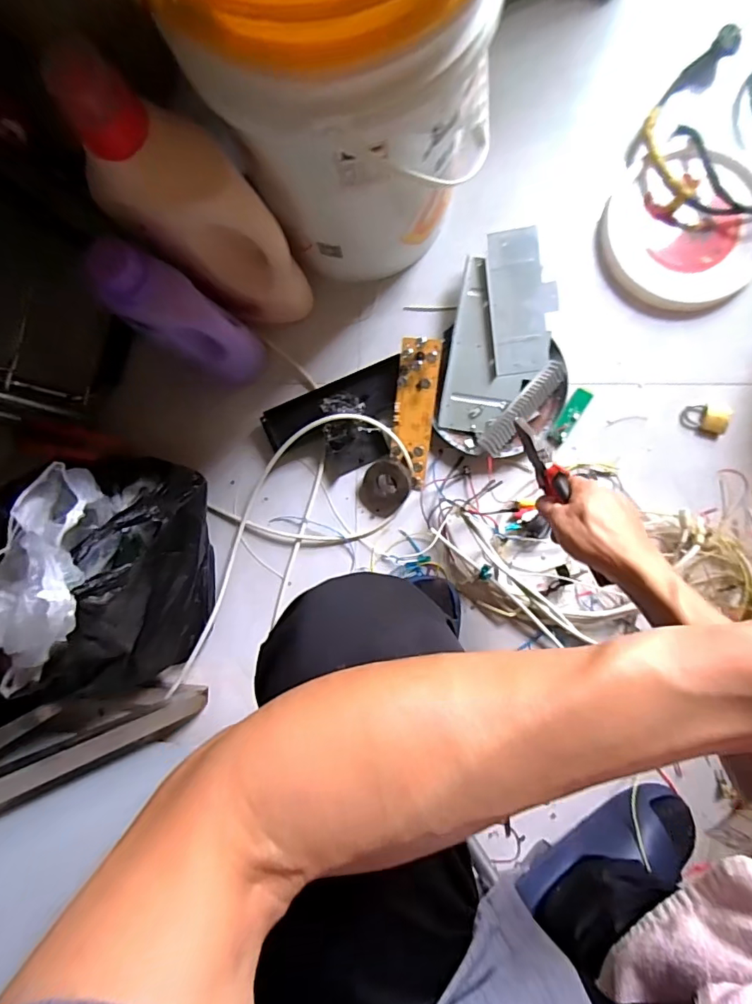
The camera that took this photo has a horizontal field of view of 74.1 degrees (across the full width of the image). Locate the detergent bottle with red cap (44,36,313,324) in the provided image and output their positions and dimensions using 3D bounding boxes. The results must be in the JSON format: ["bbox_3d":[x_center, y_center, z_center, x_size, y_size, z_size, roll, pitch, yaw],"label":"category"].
[{"bbox_3d":[-0.190,-0.307,0.564,0.118,0.382,0.107,36,92,24],"label":"detergent bottle with red cap"}]

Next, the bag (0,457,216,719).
[{"bbox_3d":[-0.356,0.099,0.594,0.265,0.325,0.288,-8,89,3],"label":"bag"}]

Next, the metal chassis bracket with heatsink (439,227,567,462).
[{"bbox_3d":[0.186,-0.221,0.706,0.164,0.039,0.302,7,90,3],"label":"metal chassis bracket with heatsink"}]

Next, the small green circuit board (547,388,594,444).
[{"bbox_3d":[0.277,-0.122,0.710,0.025,0.008,0.084,32,91,3],"label":"small green circuit board"}]

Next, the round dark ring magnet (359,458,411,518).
[{"bbox_3d":[0.012,-0.022,0.715,0.064,0.035,0.082,31,91,3],"label":"round dark ring magnet"}]

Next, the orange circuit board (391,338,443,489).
[{"bbox_3d":[0.055,-0.124,0.705,0.059,0.020,0.202,4,102,3],"label":"orange circuit board"}]

